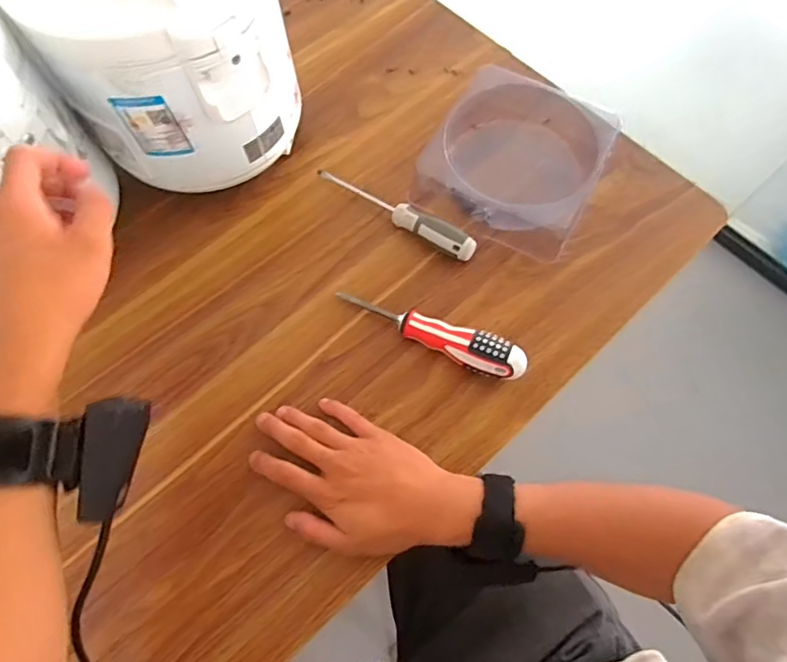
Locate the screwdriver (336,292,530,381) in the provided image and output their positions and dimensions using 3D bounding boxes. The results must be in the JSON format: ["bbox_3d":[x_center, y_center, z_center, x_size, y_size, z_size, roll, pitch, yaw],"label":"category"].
[{"bbox_3d":[0.033,0.004,0.471,0.174,0.037,0.033,23,69,10],"label":"screwdriver"}]

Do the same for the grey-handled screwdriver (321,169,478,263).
[{"bbox_3d":[-0.002,-0.119,0.523,0.184,0.027,0.021,30,71,13],"label":"grey-handled screwdriver"}]

